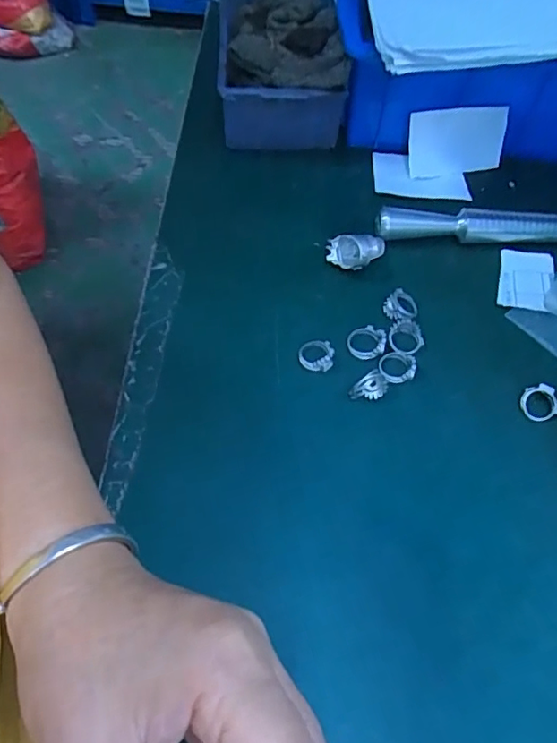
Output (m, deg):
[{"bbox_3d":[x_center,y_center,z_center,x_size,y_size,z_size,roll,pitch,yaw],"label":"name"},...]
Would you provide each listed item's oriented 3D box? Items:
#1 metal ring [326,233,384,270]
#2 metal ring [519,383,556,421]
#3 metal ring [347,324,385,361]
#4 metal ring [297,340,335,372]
[{"bbox_3d":[0.054,-0.079,0.367,0.040,0.026,0.021,-4,60,-6],"label":"metal ring"},{"bbox_3d":[0.156,0.019,0.326,0.021,0.005,0.021,-21,86,8],"label":"metal ring"},{"bbox_3d":[0.055,-0.019,0.339,0.023,0.008,0.021,-15,62,-12],"label":"metal ring"},{"bbox_3d":[0.023,-0.011,0.335,0.021,0.008,0.021,2,60,-3],"label":"metal ring"}]

